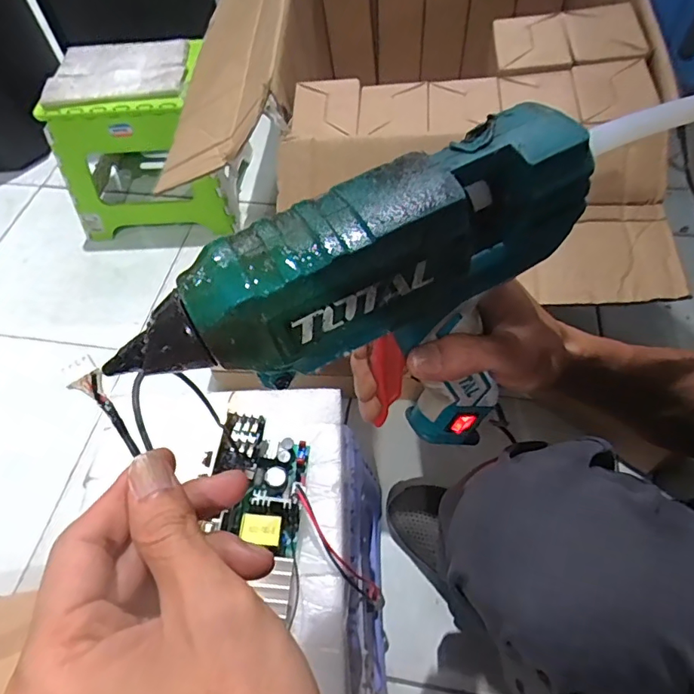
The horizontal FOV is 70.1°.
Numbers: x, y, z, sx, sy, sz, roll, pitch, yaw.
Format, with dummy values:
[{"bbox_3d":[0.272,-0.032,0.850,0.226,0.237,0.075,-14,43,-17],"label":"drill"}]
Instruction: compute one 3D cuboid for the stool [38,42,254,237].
[{"bbox_3d":[-0.382,-0.401,0.974,0.291,0.287,0.244,-1,57,3],"label":"stool"}]

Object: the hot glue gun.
[{"bbox_3d":[0.010,-0.001,0.234,0.175,0.169,0.052,-19,58,-9],"label":"hot glue gun"}]

